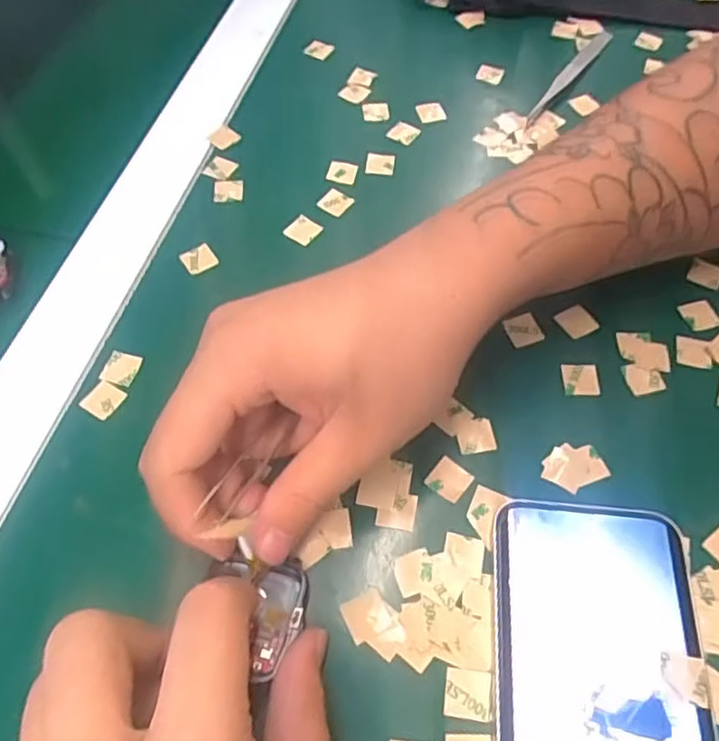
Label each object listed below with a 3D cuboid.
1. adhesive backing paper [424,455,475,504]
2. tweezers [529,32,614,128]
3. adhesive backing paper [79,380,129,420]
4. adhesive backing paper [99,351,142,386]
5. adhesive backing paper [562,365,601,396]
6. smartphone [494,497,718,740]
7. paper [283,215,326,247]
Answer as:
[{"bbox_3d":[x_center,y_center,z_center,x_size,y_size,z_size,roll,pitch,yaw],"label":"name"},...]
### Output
[{"bbox_3d":[0.036,0.044,0.258,0.016,0.004,0.015,36,65,19],"label":"adhesive backing paper"},{"bbox_3d":[0.129,-0.181,0.386,0.010,0.013,0.109,30,63,17],"label":"tweezers"},{"bbox_3d":[-0.112,0.011,0.276,0.016,0.004,0.015,26,62,15],"label":"adhesive backing paper"},{"bbox_3d":[-0.107,-0.001,0.287,0.016,0.004,0.015,11,62,9],"label":"adhesive backing paper"},{"bbox_3d":[0.098,0.004,0.284,0.015,0.004,0.015,0,65,3],"label":"adhesive backing paper"},{"bbox_3d":[0.080,0.115,0.211,0.069,0.010,0.143,5,59,3],"label":"smartphone"},{"bbox_3d":[-0.029,-0.073,0.330,0.016,0.004,0.015,33,67,12],"label":"paper"}]

